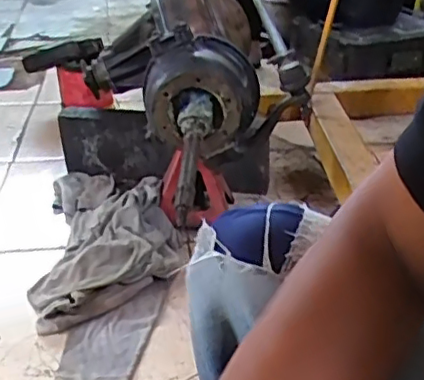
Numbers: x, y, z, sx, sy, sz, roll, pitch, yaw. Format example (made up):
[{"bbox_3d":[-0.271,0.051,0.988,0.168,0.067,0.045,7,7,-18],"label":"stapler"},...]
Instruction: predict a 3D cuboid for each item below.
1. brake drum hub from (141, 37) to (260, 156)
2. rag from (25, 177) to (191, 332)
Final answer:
[{"bbox_3d":[-0.015,-0.140,0.909,0.155,0.160,0.062,5,28,7],"label":"brake drum hub"},{"bbox_3d":[-0.194,0.077,1.168,0.252,0.107,0.460,1,27,-7],"label":"rag"}]

